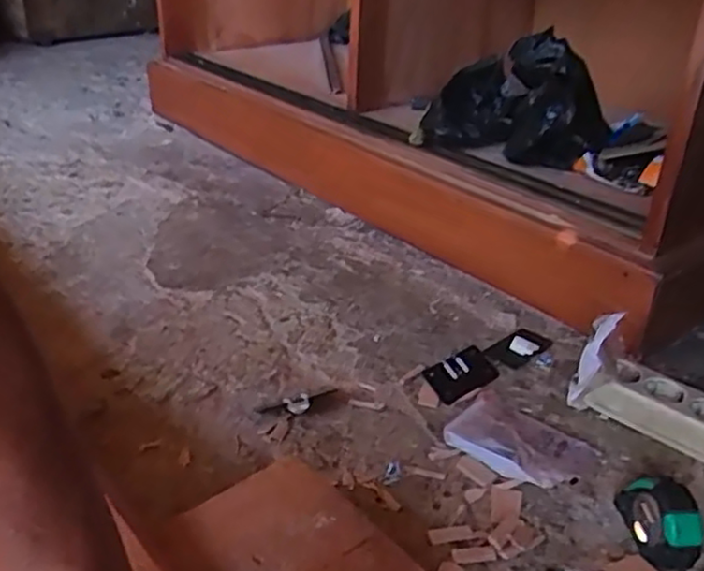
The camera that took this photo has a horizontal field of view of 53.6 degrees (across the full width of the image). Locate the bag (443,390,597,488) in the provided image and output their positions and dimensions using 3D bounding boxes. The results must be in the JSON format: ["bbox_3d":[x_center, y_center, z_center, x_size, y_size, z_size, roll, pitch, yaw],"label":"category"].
[{"bbox_3d":[0.158,0.146,0.665,0.127,0.030,0.097,23,36,32],"label":"bag"}]

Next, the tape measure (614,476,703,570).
[{"bbox_3d":[0.254,0.190,0.574,0.033,0.055,0.074,-5,30,-12],"label":"tape measure"}]

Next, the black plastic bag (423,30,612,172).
[{"bbox_3d":[0.212,-0.289,1.022,0.313,0.171,0.209,25,37,34],"label":"black plastic bag"}]

